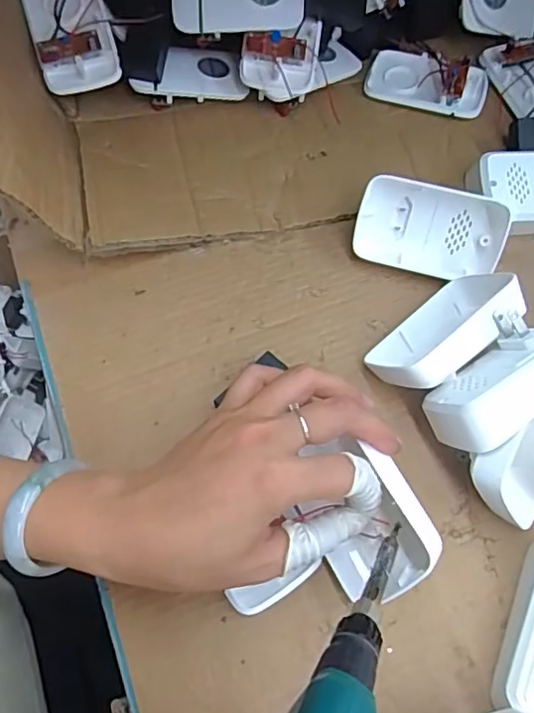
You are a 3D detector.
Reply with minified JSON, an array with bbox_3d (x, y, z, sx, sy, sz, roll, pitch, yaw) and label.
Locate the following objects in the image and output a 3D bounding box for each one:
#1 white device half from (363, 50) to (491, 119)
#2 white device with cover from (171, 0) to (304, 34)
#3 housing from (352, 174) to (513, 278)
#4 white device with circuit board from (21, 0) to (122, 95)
[{"bbox_3d":[0.132,-0.229,0.461,0.096,0.022,0.056,16,66,8],"label":"white device half"},{"bbox_3d":[-0.022,-0.265,0.417,0.096,0.017,0.045,-1,93,0],"label":"white device with cover"},{"bbox_3d":[0.112,-0.087,0.387,0.099,0.024,0.059,14,109,8],"label":"housing"},{"bbox_3d":[-0.149,-0.248,0.420,0.057,0.024,0.093,-16,90,0],"label":"white device with circuit board"}]

